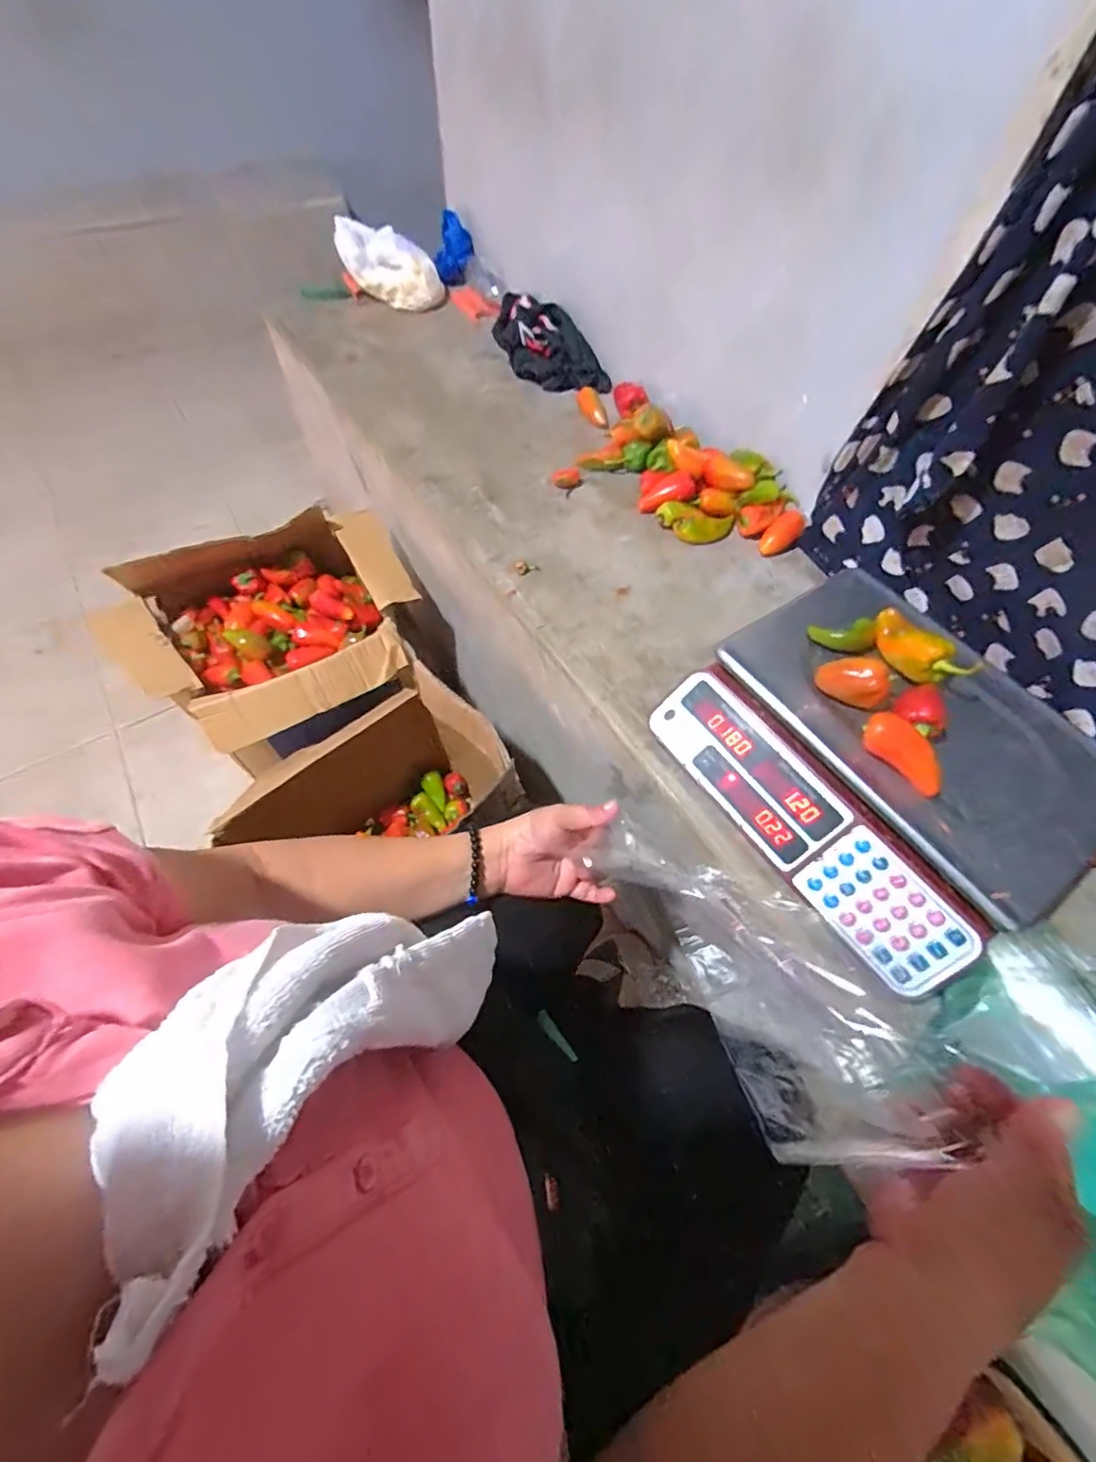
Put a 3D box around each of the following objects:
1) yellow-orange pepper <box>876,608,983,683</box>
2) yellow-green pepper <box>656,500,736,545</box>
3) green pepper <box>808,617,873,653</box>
[{"bbox_3d":[0.355,-0.079,0.545,0.040,0.037,0.107,-15,48,-10],"label":"yellow-orange pepper"},{"bbox_3d":[0.214,-0.303,0.815,0.110,0.033,0.060,13,59,7],"label":"yellow-green pepper"},{"bbox_3d":[0.300,-0.098,0.577,0.062,0.016,0.030,4,55,32],"label":"green pepper"}]

